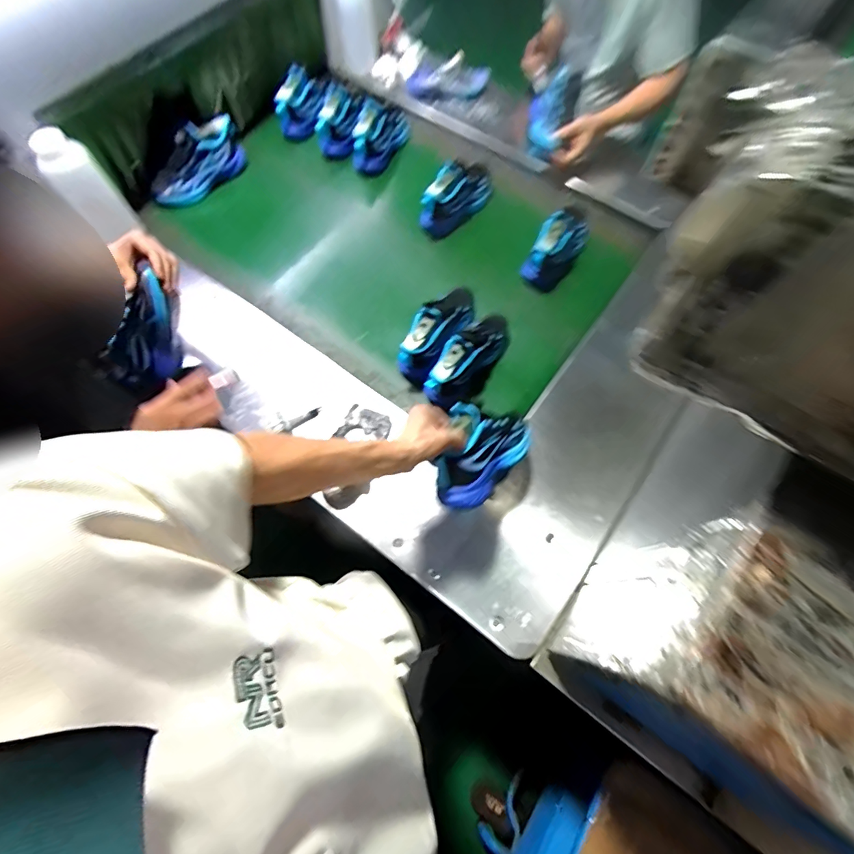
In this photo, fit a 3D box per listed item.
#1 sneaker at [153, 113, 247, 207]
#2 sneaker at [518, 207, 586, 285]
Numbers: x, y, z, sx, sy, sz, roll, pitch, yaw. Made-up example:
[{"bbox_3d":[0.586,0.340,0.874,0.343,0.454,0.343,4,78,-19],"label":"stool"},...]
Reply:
[{"bbox_3d":[-0.655,-0.752,1.233,0.287,0.122,0.111,-41,75,-15],"label":"sneaker"},{"bbox_3d":[0.307,-0.428,1.029,0.079,0.134,0.210,37,73,12],"label":"sneaker"}]

